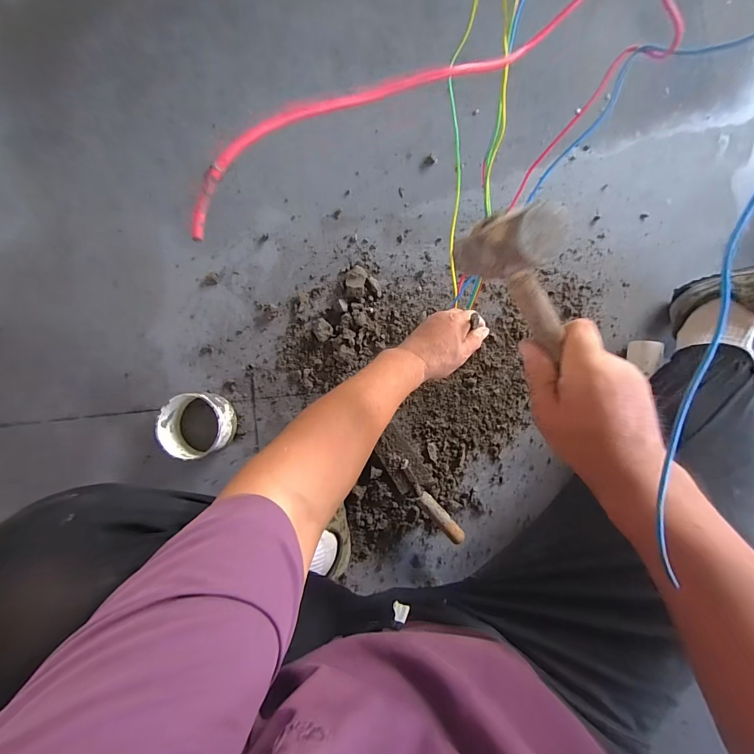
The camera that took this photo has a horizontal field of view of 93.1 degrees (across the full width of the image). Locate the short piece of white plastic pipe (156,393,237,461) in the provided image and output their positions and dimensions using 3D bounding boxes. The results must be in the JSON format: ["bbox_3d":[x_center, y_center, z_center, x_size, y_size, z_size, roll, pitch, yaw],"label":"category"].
[{"bbox_3d":[-0.311,0.083,0.625,0.109,0.073,0.107,0,87,1],"label":"short piece of white plastic pipe"}]

